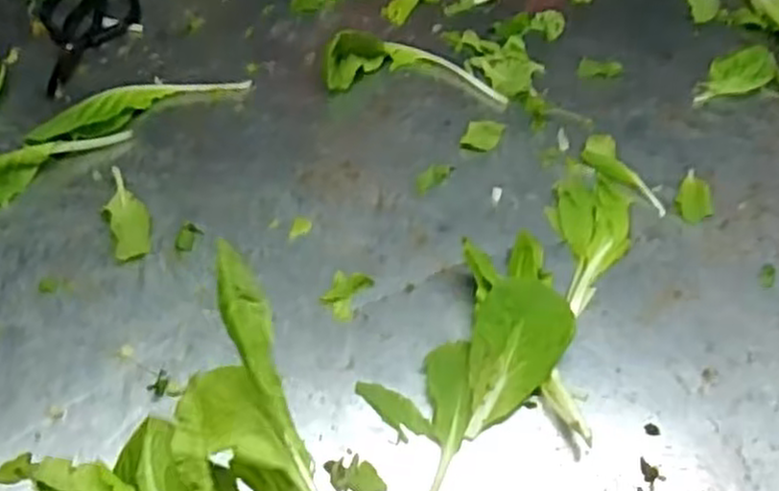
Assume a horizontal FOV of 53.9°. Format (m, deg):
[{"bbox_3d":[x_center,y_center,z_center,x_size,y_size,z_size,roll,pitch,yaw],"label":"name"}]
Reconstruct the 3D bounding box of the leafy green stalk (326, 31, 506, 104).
[{"bbox_3d":[0.028,-0.198,0.813,0.191,0.037,0.084,3,52,-3],"label":"leafy green stalk"}]

